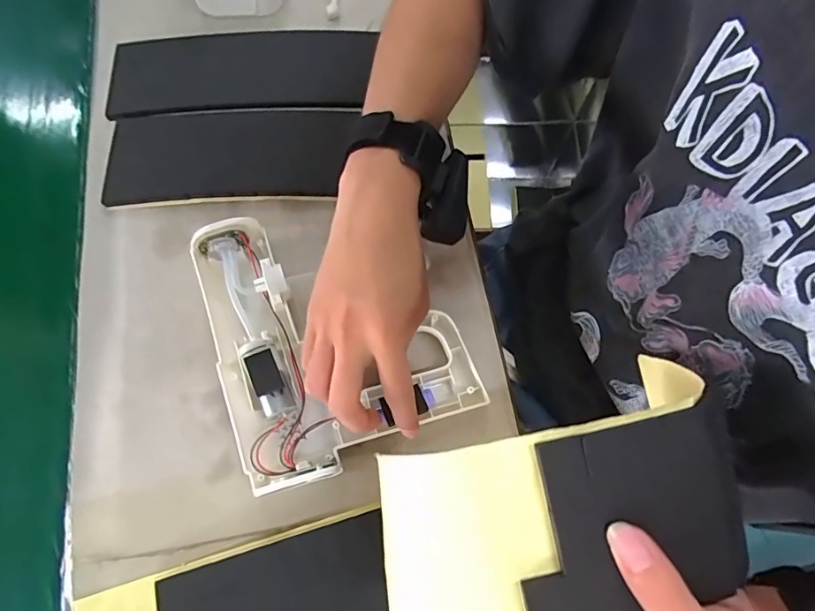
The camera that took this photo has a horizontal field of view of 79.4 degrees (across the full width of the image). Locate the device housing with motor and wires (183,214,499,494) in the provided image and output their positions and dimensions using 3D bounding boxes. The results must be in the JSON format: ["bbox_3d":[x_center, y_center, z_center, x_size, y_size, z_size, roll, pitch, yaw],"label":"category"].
[{"bbox_3d":[-0.060,0.016,0.385,0.180,0.050,0.206,-20,72,-6],"label":"device housing with motor and wires"}]

